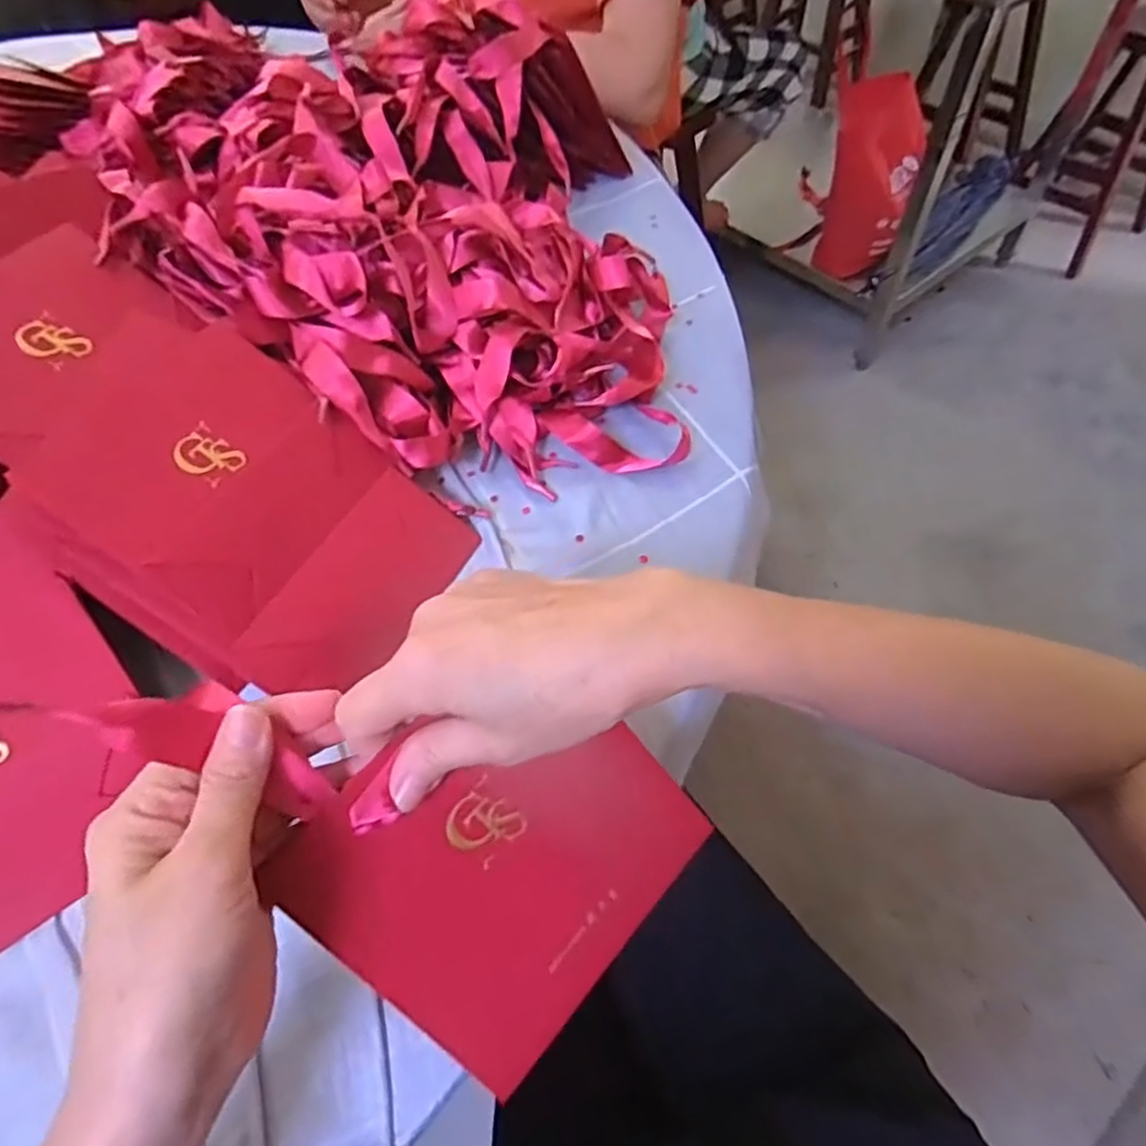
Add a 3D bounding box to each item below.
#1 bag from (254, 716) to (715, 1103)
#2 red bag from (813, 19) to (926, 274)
[{"bbox_3d":[-0.025,0.114,0.287,0.137,0.007,0.136,-45,105,-17],"label":"bag"},{"bbox_3d":[0.663,-0.874,1.544,0.195,0.411,0.153,0,30,3],"label":"red bag"}]

